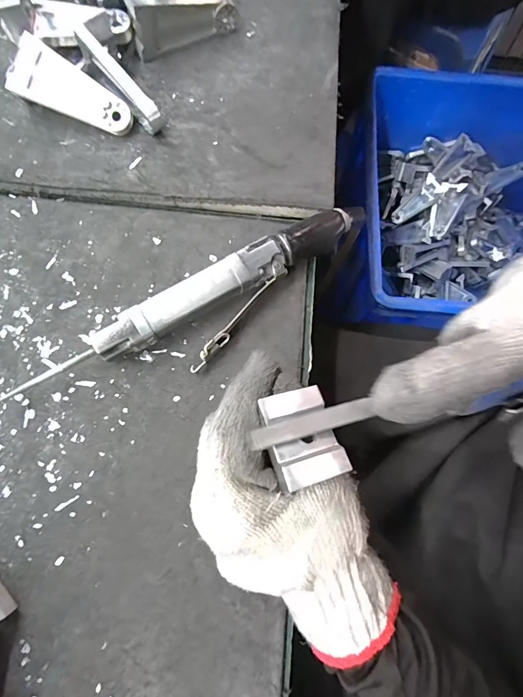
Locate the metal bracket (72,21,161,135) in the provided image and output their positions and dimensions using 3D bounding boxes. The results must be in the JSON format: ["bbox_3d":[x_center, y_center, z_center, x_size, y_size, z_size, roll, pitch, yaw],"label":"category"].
[{"bbox_3d":[-0.117,-0.217,0.304,0.015,0.022,0.095,-42,96,-12],"label":"metal bracket"}]

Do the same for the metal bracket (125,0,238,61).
[{"bbox_3d":[-0.066,-0.289,0.330,0.092,0.039,0.027,-15,76,-6],"label":"metal bracket"}]

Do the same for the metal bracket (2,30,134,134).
[{"bbox_3d":[-0.152,-0.209,0.303,0.094,0.008,0.042,22,104,-10],"label":"metal bracket"}]

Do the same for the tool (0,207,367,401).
[{"bbox_3d":[-0.035,-0.030,0.272,0.270,0.030,0.059,-33,78,-10],"label":"tool"}]

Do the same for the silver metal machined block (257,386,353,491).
[{"bbox_3d":[0.020,0.040,0.178,0.032,0.012,0.042,-14,76,-6],"label":"silver metal machined block"}]

